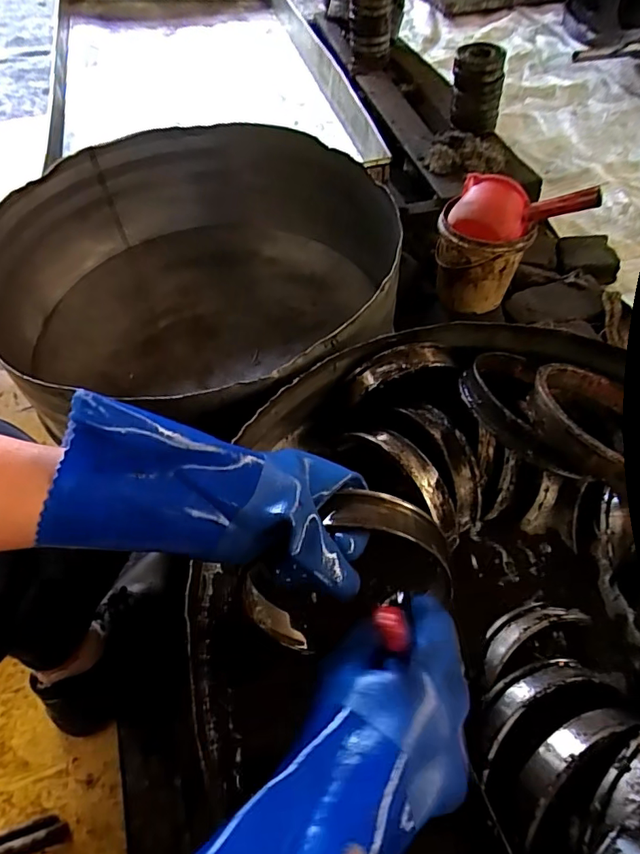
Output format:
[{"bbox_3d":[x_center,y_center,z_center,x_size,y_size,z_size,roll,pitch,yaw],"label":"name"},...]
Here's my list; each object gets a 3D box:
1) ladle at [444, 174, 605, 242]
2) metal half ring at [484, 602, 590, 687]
[{"bbox_3d":[0.358,-0.379,0.924,0.243,0.084,0.105,18,57,12],"label":"ladle"},{"bbox_3d":[0.183,0.178,0.450,0.107,0.019,0.038,-25,58,-13],"label":"metal half ring"}]

